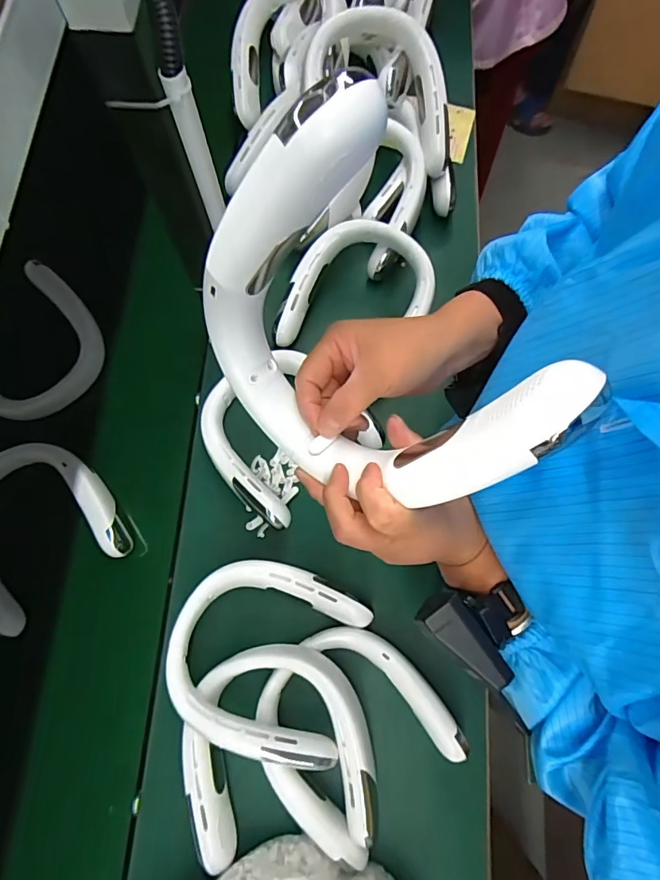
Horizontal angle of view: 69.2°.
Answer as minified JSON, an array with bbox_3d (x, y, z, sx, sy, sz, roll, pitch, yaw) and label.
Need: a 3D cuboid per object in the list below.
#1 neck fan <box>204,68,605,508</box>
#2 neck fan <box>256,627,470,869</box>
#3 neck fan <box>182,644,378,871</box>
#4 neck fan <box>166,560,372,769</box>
[{"bbox_3d":[0.008,-0.043,0.278,0.191,0.220,0.039,49,56,-8],"label":"neck fan"},{"bbox_3d":[0.017,0.324,0.531,0.183,0.039,0.202,-39,78,-10],"label":"neck fan"},{"bbox_3d":[-0.053,0.324,0.500,0.193,0.050,0.206,-9,74,-2],"label":"neck fan"},{"bbox_3d":[-0.067,0.225,0.519,0.195,0.066,0.178,20,75,6],"label":"neck fan"}]

